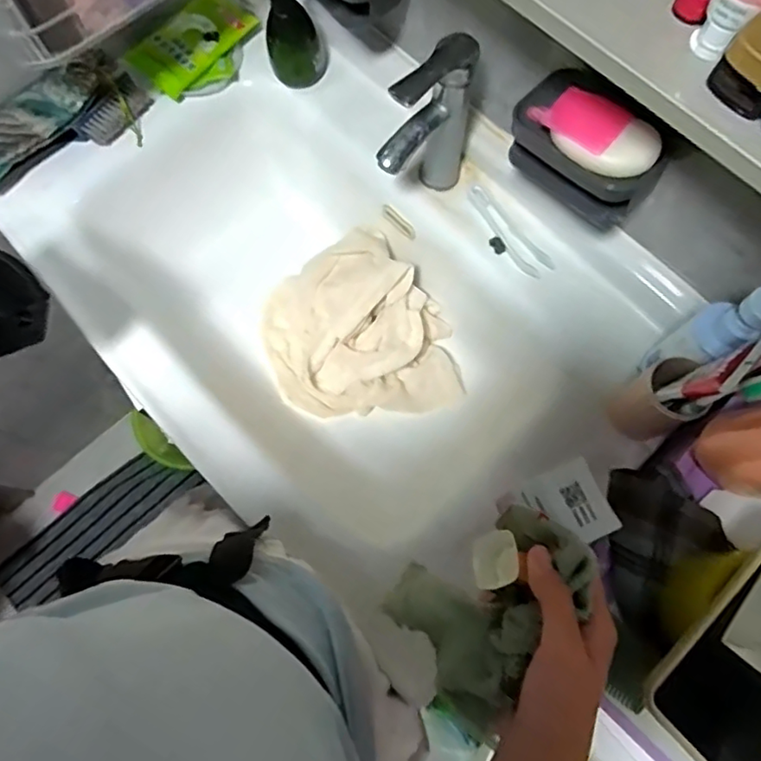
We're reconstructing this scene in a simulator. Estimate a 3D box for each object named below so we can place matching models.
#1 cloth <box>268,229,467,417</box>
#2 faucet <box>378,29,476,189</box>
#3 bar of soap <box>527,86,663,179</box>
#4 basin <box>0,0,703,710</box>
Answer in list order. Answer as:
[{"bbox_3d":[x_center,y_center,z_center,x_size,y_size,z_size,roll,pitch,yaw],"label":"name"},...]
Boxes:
[{"bbox_3d":[-0.031,-0.065,0.721,0.230,0.118,0.232,-17,73,-5],"label":"cloth"},{"bbox_3d":[0.049,-0.246,0.587,0.044,0.180,0.121,31,76,10],"label":"faucet"},{"bbox_3d":[0.175,-0.204,0.470,0.106,0.022,0.051,37,77,11],"label":"bar of soap"},{"bbox_3d":[-0.056,-0.117,0.711,0.673,0.165,0.457,41,77,12],"label":"basin"}]

